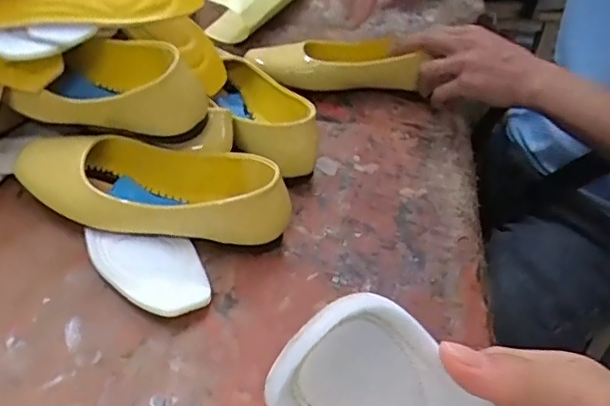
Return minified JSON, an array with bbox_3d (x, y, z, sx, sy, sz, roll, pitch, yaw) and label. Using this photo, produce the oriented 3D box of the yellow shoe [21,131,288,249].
[{"bbox_3d":[-0.131,-0.014,0.511,0.238,0.058,0.082,10,43,4],"label":"yellow shoe"}]

